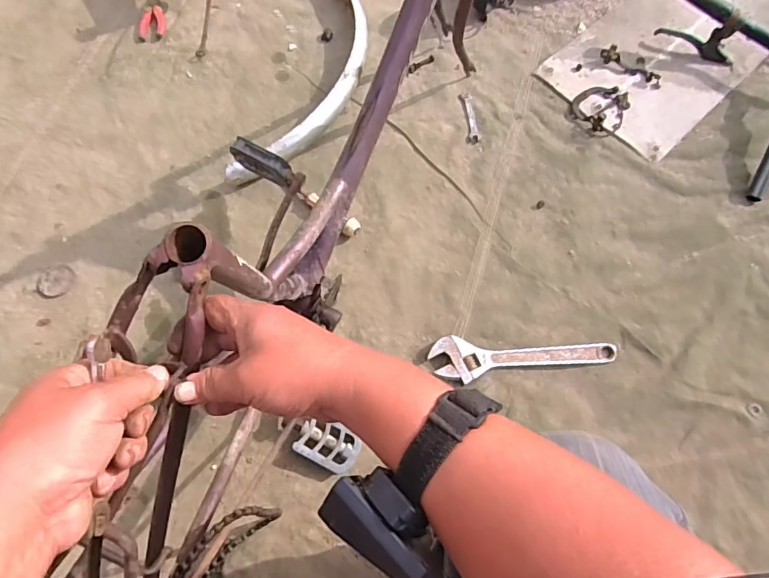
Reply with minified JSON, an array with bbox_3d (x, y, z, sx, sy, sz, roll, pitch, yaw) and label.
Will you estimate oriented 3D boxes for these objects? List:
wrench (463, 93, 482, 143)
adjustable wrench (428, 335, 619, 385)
[{"bbox_3d":[0.168,-0.330,0.952,0.019,0.005,0.111,-5,71,-2],"label":"wrench"},{"bbox_3d":[0.224,0.114,0.786,0.296,0.020,0.067,2,71,1],"label":"adjustable wrench"}]

